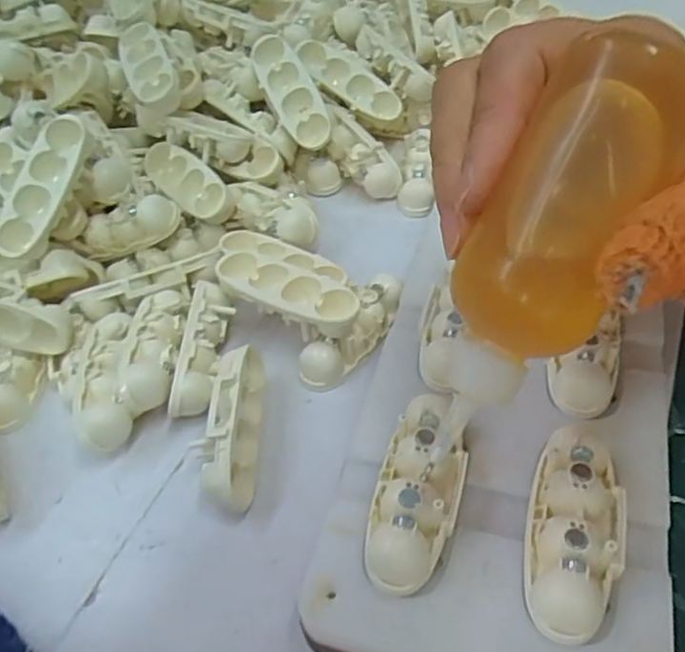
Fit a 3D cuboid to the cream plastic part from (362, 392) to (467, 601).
[{"bbox_3d":[0.023,0.047,0.197,0.024,0.016,0.060,8,48,12],"label":"cream plastic part"}]

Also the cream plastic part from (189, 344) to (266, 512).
[{"bbox_3d":[-0.039,0.033,0.234,0.017,0.020,0.062,-2,46,3],"label":"cream plastic part"}]

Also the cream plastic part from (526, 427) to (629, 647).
[{"bbox_3d":[0.067,0.056,0.187,0.025,0.015,0.062,10,48,13],"label":"cream plastic part"}]

